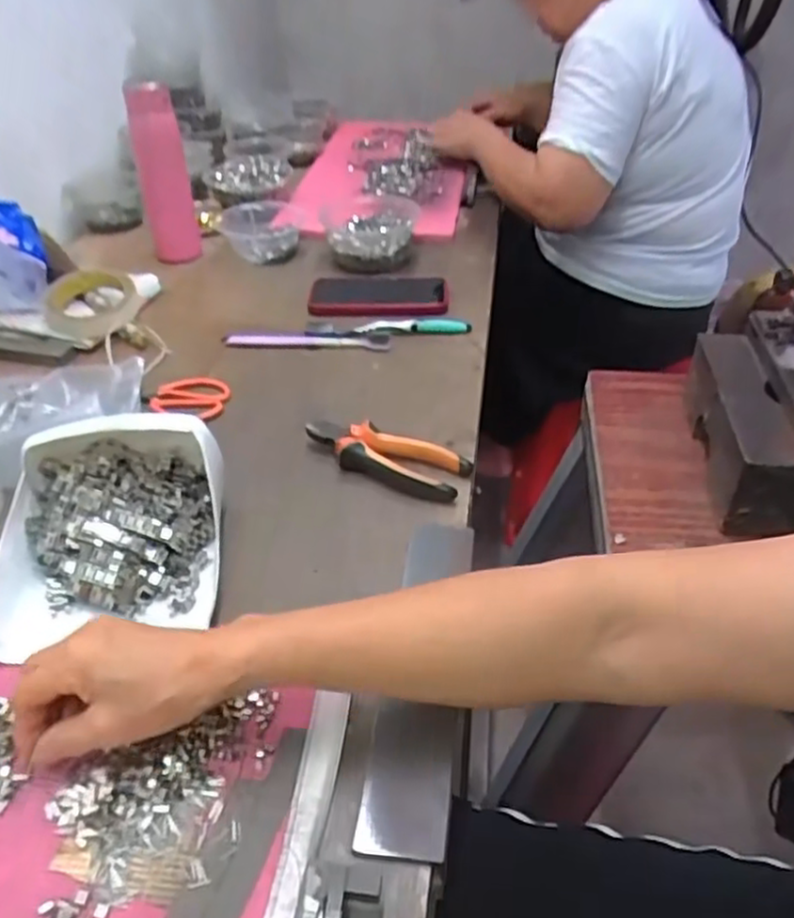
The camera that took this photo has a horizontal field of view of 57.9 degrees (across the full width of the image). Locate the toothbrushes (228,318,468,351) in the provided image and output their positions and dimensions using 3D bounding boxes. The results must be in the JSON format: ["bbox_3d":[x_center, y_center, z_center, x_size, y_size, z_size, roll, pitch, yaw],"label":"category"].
[{"bbox_3d":[-0.055,-0.143,0.813,0.272,0.011,0.048,-3,39,-2],"label":"toothbrushes"}]

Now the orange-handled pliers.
[{"bbox_3d":[-0.013,0.000,0.628,0.148,0.025,0.053,15,41,16],"label":"orange-handled pliers"}]

